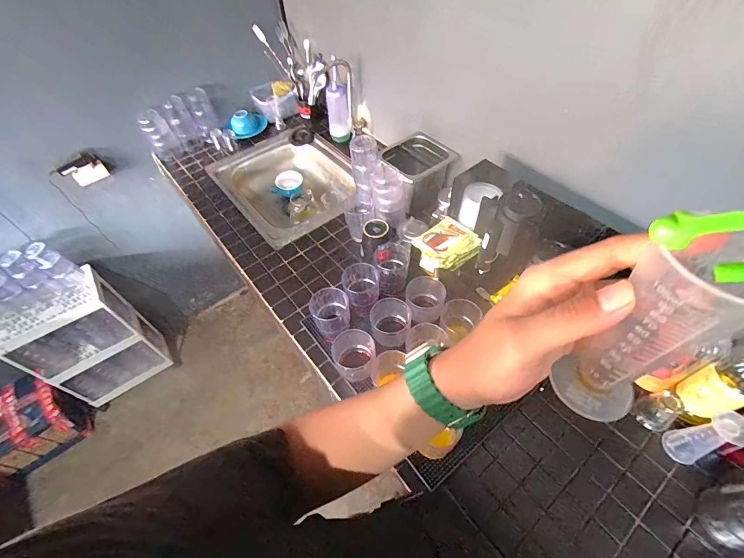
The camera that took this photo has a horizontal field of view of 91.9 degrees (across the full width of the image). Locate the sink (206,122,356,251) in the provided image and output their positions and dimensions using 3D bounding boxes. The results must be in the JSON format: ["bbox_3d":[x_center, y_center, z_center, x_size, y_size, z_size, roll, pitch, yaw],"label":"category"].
[{"bbox_3d":[-0.255,-0.295,1.221,0.411,0.172,0.529,-34,58,-20],"label":"sink"}]

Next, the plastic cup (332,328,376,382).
[{"bbox_3d":[-0.037,0.156,0.740,0.083,0.073,0.076,-2,53,2],"label":"plastic cup"}]

